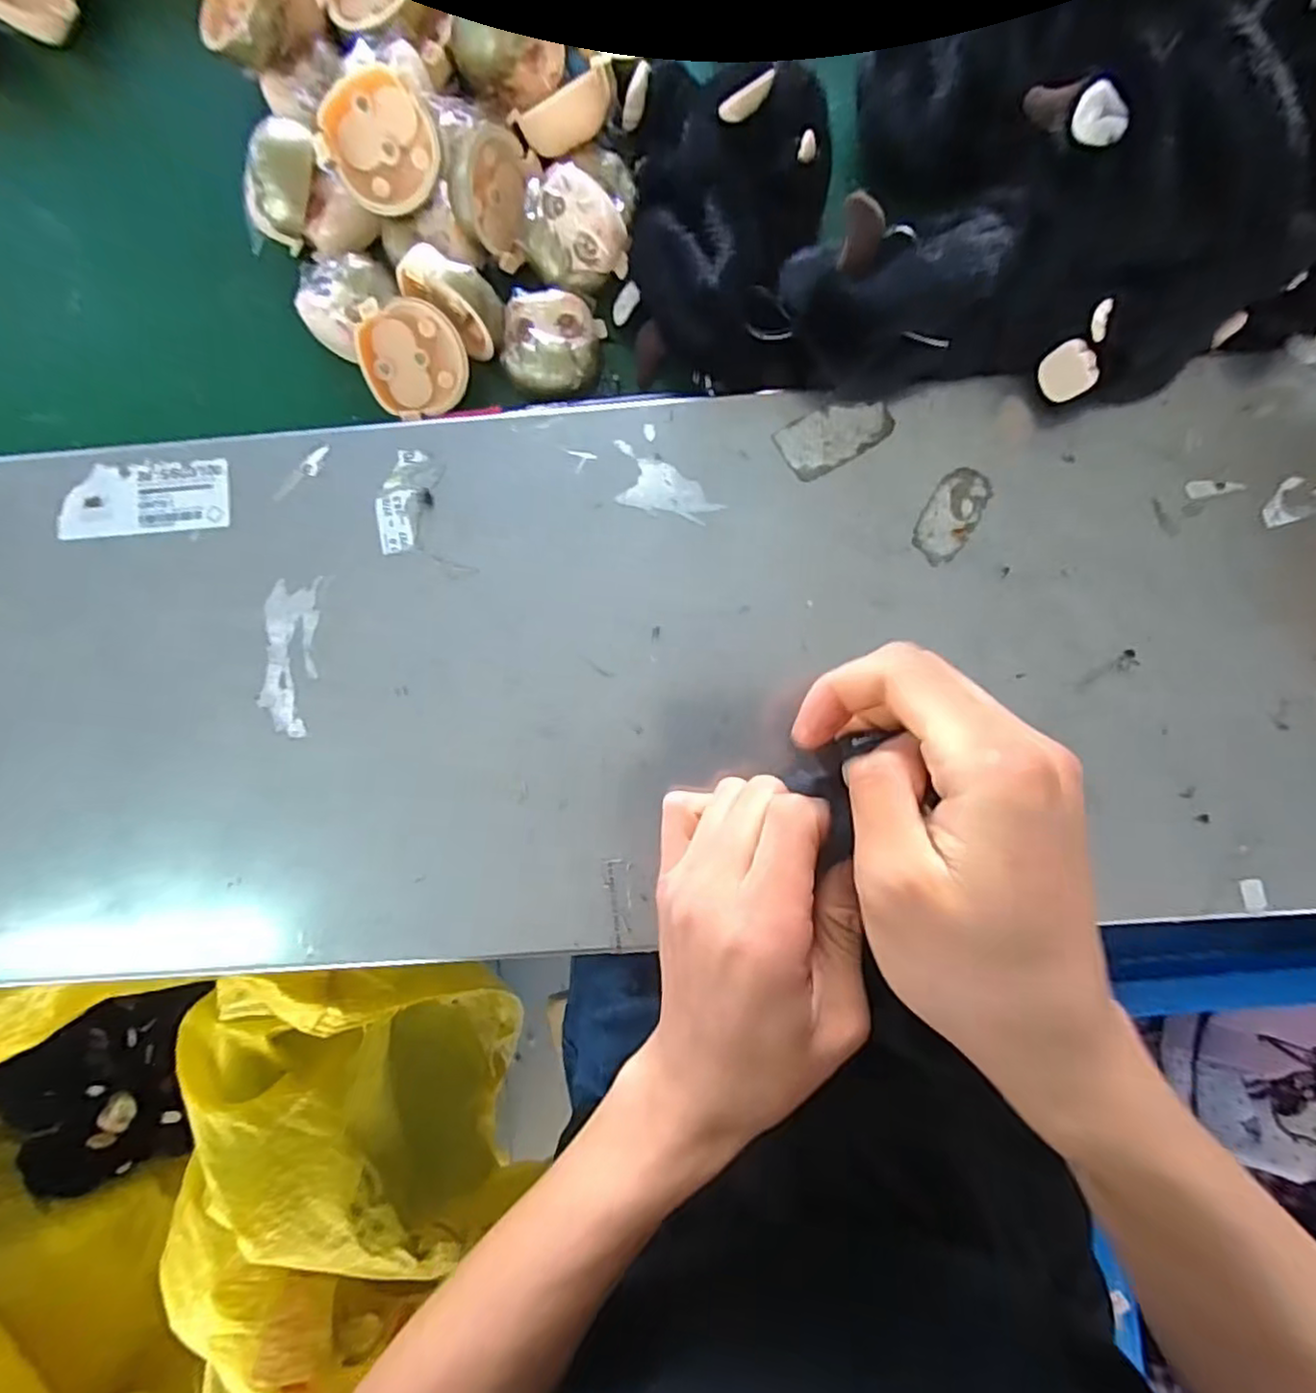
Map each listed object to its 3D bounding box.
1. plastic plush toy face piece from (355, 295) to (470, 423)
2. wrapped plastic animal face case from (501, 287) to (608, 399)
[{"bbox_3d":[-0.114,-0.159,0.311,0.048,0.019,0.048,-2,116,-5],"label":"plastic plush toy face piece"},{"bbox_3d":[-0.050,-0.165,0.311,0.044,0.021,0.043,3,88,2],"label":"wrapped plastic animal face case"}]

